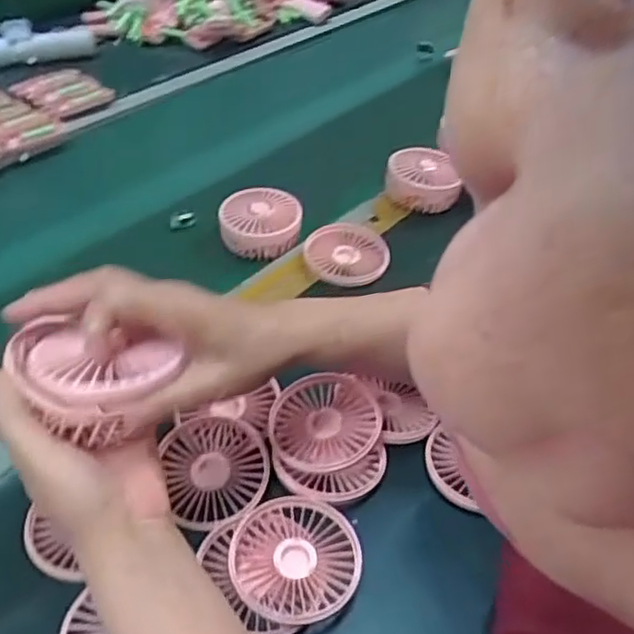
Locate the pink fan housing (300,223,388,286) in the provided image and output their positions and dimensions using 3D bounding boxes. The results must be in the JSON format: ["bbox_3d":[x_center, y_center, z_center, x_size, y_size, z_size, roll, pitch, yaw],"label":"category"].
[{"bbox_3d":[0.031,-0.069,0.707,0.087,0.017,0.086,4,42,5],"label":"pink fan housing"}]

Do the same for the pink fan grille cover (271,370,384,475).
[{"bbox_3d":[0.006,0.085,0.532,0.086,0.026,0.086,33,51,31],"label":"pink fan grille cover"}]

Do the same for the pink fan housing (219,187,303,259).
[{"bbox_3d":[-0.062,-0.107,0.731,0.091,0.042,0.076,6,42,7],"label":"pink fan housing"}]

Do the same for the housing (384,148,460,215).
[{"bbox_3d":[0.125,-0.161,0.783,0.088,0.050,0.076,3,42,3],"label":"housing"}]

